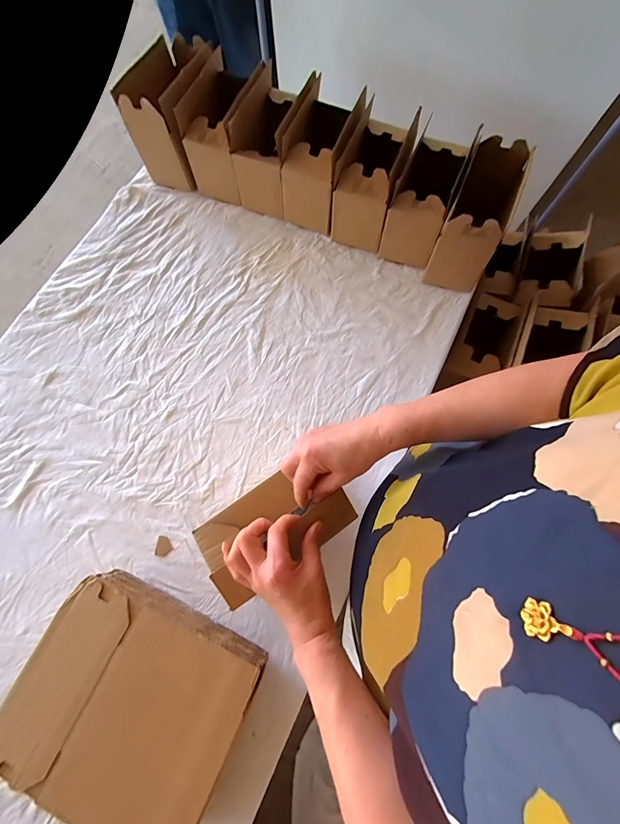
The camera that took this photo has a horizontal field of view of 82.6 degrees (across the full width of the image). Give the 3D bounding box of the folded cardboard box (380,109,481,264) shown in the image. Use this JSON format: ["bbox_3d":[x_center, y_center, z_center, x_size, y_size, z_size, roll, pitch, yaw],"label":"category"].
[{"bbox_3d":[0.229,-0.426,0.739,0.109,0.149,0.179,22,74,6],"label":"folded cardboard box"}]

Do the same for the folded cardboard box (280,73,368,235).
[{"bbox_3d":[0.026,-0.527,0.746,0.127,0.186,0.211,16,73,4],"label":"folded cardboard box"}]

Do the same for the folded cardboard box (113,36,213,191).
[{"bbox_3d":[-0.284,-0.663,0.778,0.130,0.212,0.228,20,74,5],"label":"folded cardboard box"}]

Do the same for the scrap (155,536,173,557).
[{"bbox_3d":[-0.252,0.233,0.610,0.027,0.004,0.033,8,73,1],"label":"scrap"}]

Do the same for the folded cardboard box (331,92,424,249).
[{"bbox_3d":[0.129,-0.479,0.744,0.113,0.173,0.196,19,74,5],"label":"folded cardboard box"}]

